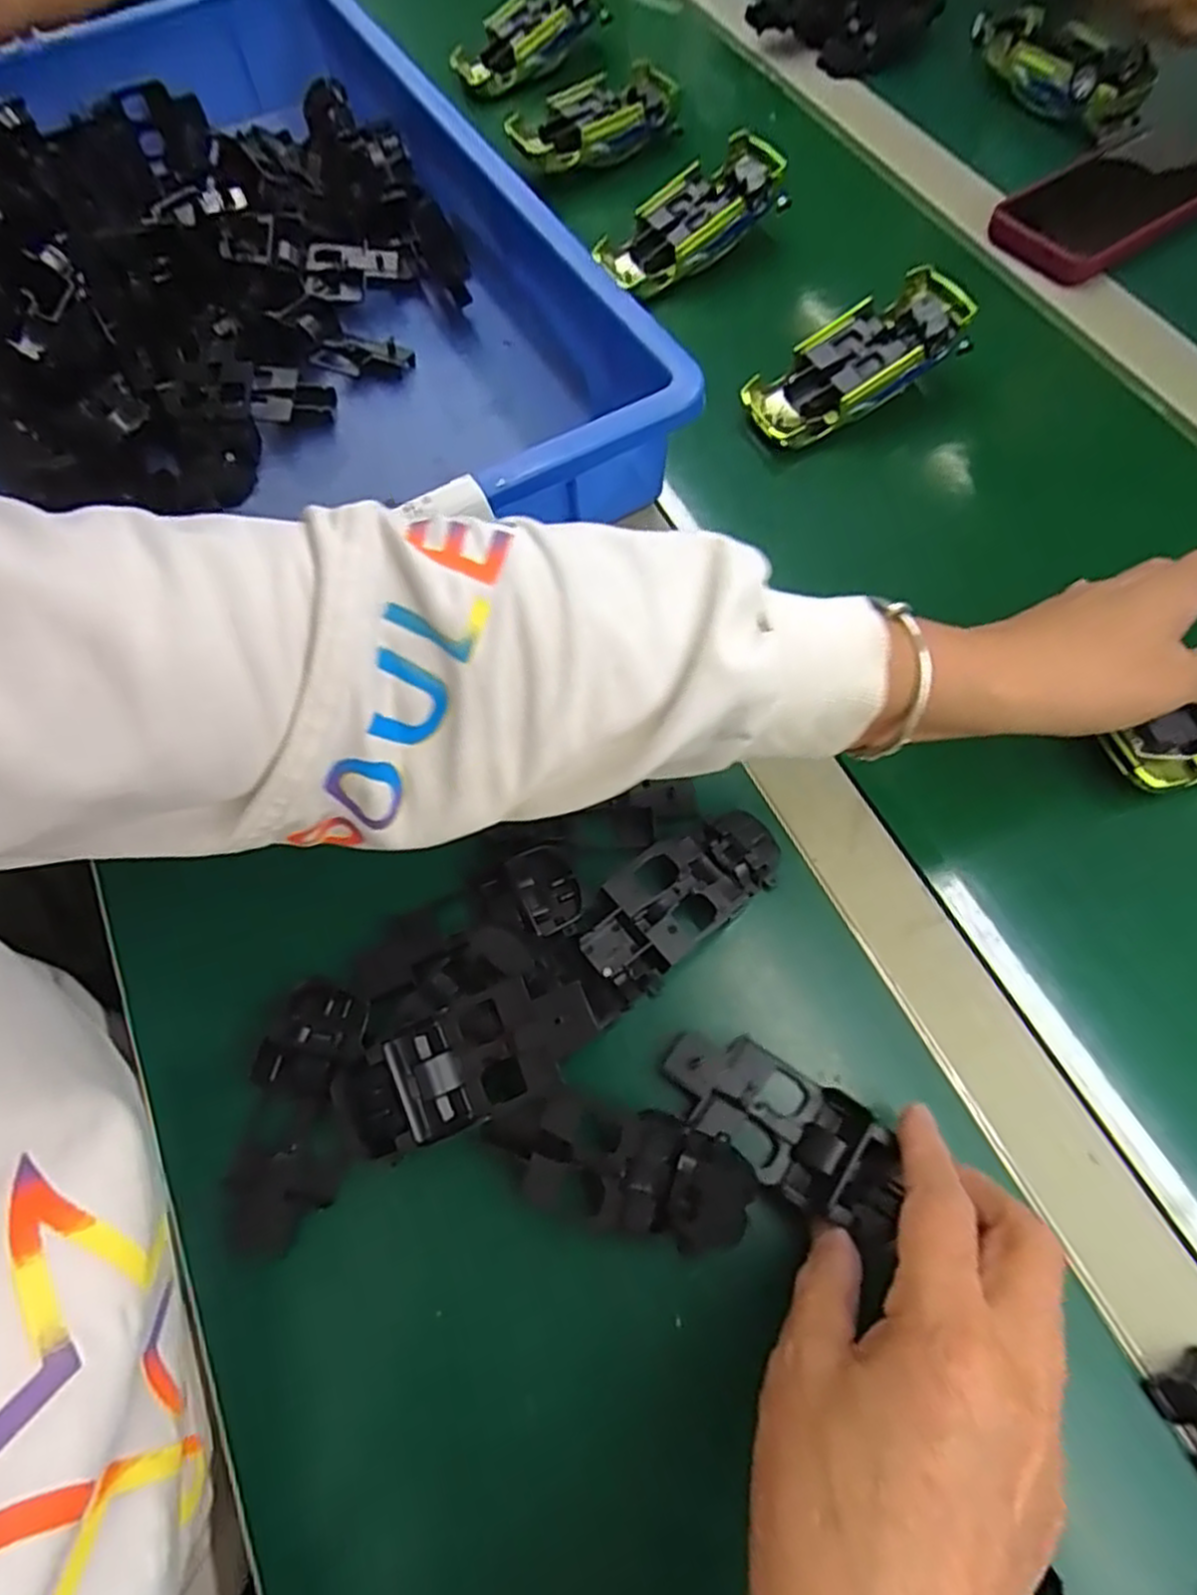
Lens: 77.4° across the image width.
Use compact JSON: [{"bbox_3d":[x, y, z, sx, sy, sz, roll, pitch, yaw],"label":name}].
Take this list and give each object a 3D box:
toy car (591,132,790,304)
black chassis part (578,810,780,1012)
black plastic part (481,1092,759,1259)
[{"bbox_3d":[0.065,-0.396,0.513,0.129,0.028,0.055,-33,69,5],"label":"toy car"},{"bbox_3d":[0.036,0.042,0.322,0.099,0.026,0.043,-39,71,-13],"label":"black chassis part"},{"bbox_3d":[0.007,0.138,0.278,0.098,0.014,0.042,12,68,8],"label":"black plastic part"}]

